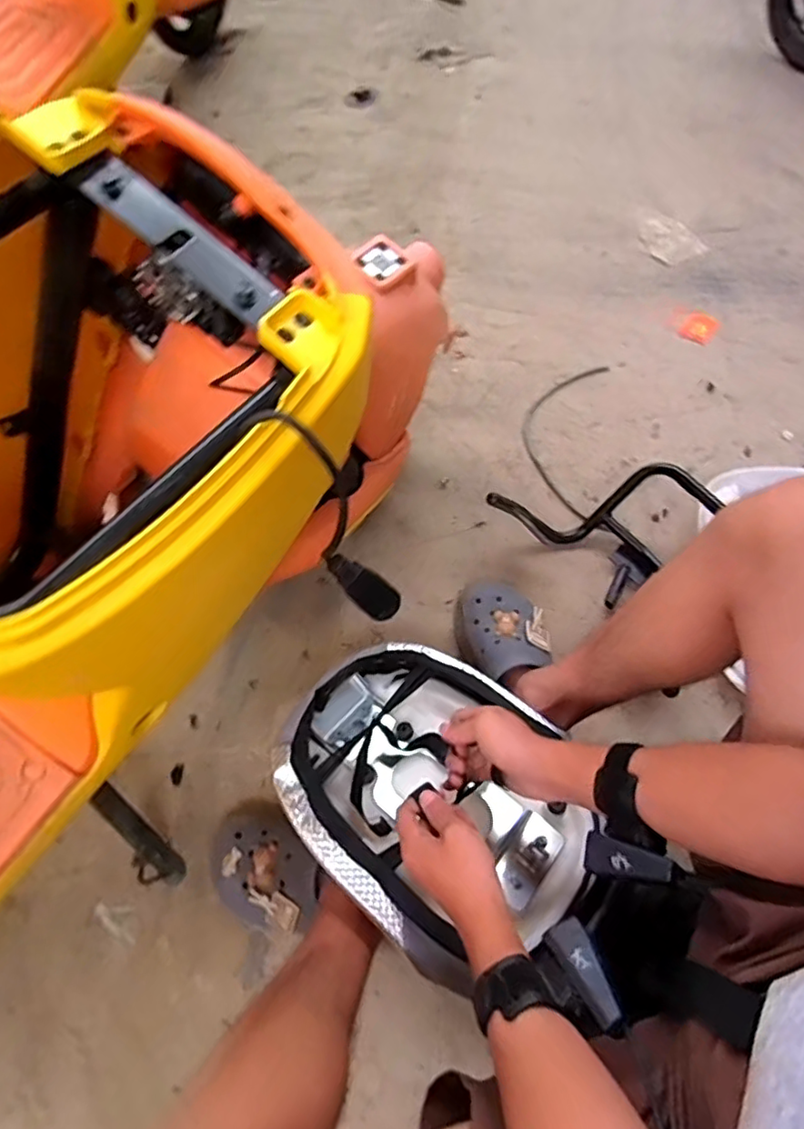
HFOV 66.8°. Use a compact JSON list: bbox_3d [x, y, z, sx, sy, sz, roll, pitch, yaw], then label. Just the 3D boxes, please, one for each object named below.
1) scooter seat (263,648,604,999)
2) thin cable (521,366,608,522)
[{"bbox_3d":[0.038,0.234,0.644,0.324,0.096,0.259,38,70,18],"label":"scooter seat"},{"bbox_3d":[0.259,-0.214,1.001,0.120,0.009,0.316,12,64,8],"label":"thin cable"}]

